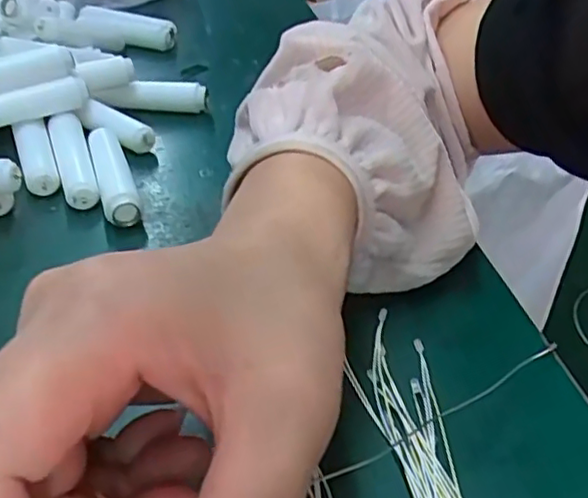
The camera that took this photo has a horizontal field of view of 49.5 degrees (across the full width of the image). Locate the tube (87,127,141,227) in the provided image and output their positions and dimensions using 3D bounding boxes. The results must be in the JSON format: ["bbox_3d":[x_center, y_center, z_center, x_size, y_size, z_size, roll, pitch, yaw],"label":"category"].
[{"bbox_3d":[-0.101,-0.042,0.352,0.018,0.022,0.085,-12,39,-17],"label":"tube"}]

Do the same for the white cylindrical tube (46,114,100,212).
[{"bbox_3d":[-0.126,-0.051,0.364,0.019,0.021,0.085,-13,40,-17],"label":"white cylindrical tube"}]

